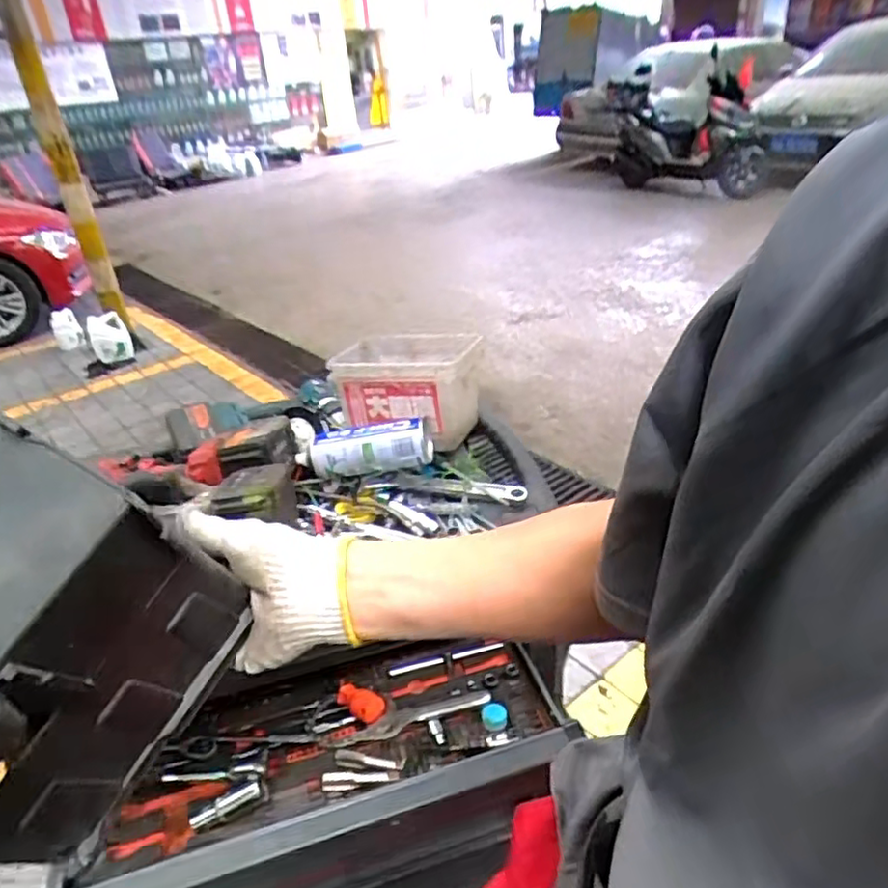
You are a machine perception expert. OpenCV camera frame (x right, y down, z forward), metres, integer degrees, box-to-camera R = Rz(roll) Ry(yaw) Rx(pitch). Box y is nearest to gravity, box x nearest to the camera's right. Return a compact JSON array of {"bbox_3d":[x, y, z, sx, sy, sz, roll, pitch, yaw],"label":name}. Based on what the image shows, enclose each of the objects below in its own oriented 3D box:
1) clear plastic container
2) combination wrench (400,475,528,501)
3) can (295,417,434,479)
[{"bbox_3d":[-0.062,-0.087,1.017,0.208,0.134,0.164,11,34,25],"label":"clear plastic container"},{"bbox_3d":[0.024,0.058,0.909,0.175,0.016,0.030,3,31,14],"label":"combination wrench"},{"bbox_3d":[-0.111,0.011,0.931,0.189,0.072,0.071,-3,30,4],"label":"can"}]

